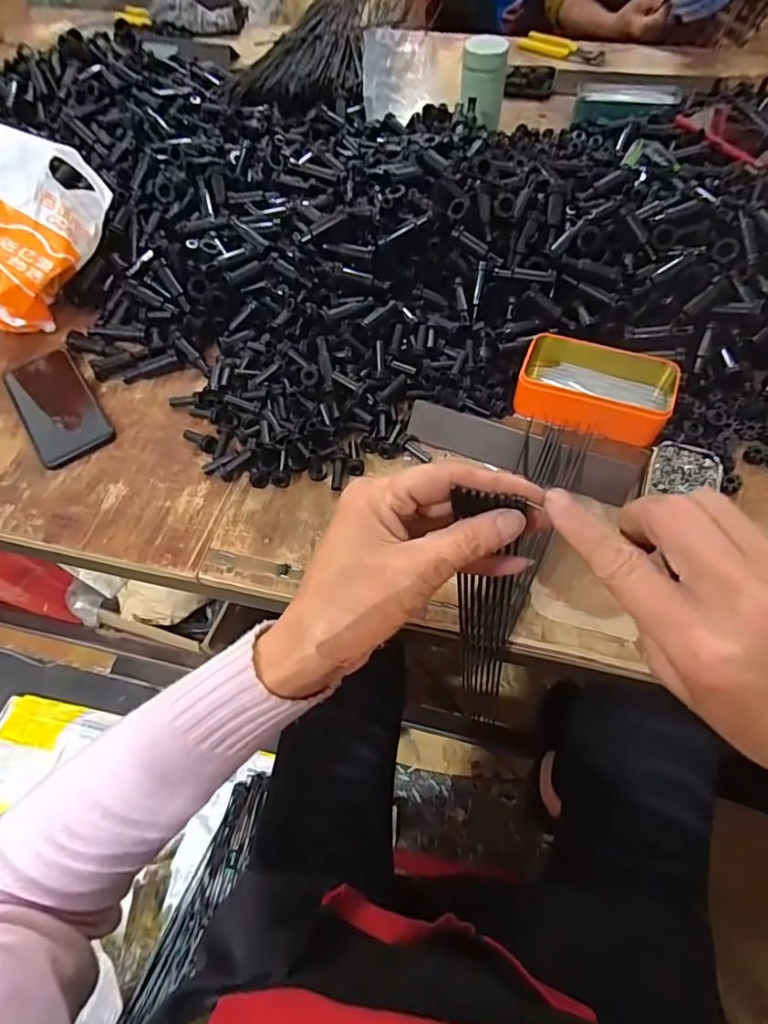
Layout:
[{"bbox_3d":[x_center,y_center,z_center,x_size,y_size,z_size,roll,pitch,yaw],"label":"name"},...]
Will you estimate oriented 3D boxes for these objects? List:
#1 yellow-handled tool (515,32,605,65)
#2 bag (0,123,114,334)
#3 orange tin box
[{"bbox_3d":[0.315,-0.822,0.940,0.150,0.020,0.058,23,63,14],"label":"yellow-handled tool"},{"bbox_3d":[-0.404,-0.299,0.578,0.110,0.154,0.207,18,62,12],"label":"bag"},{"bbox_3d":[0.214,-0.129,0.540,0.144,0.046,0.090,20,62,13],"label":"orange tin box"}]

